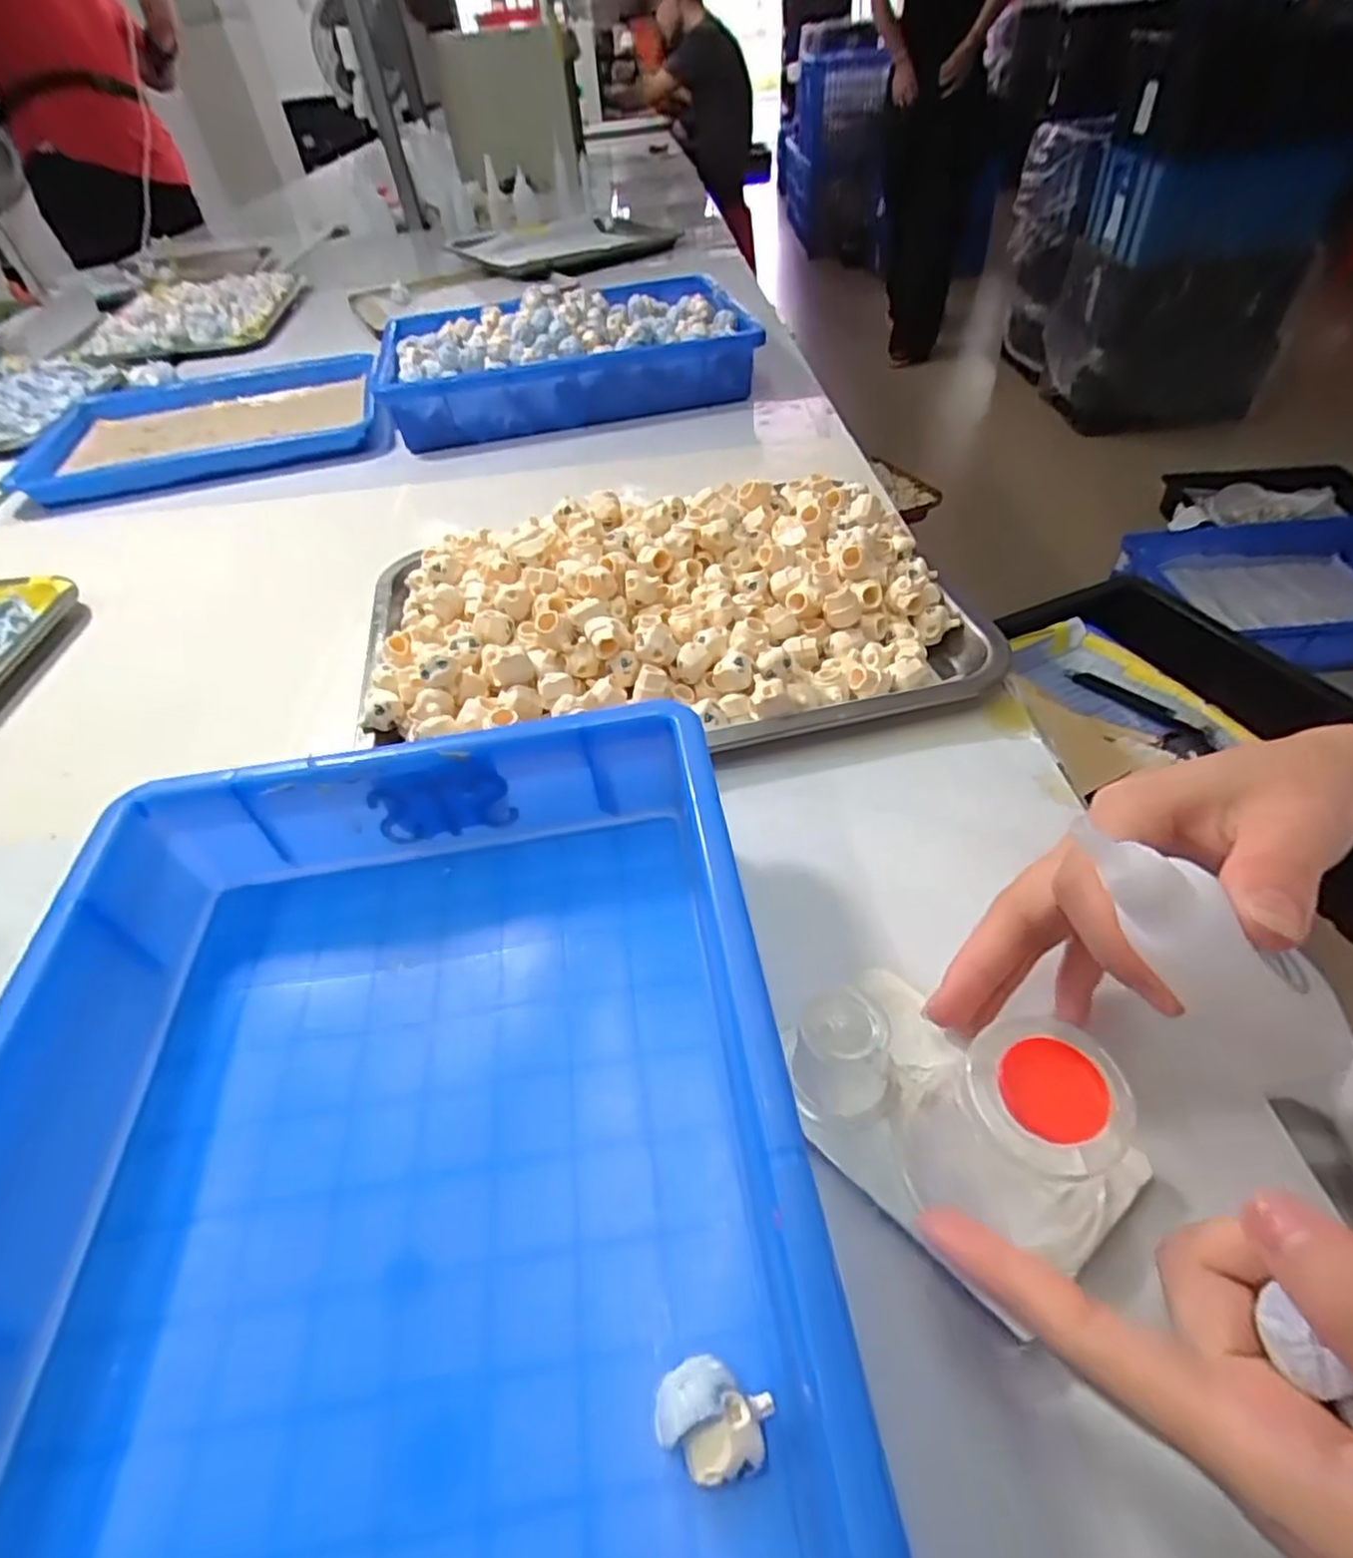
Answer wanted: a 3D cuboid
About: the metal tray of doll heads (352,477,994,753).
[{"bbox_3d":[-0.012,-0.103,0.426,0.337,0.054,0.227,-11,47,-5],"label":"metal tray of doll heads"}]

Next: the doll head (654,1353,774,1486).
[{"bbox_3d":[0.009,0.165,0.184,0.027,0.025,0.022,17,51,20],"label":"doll head"}]

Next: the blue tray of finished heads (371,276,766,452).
[{"bbox_3d":[-0.119,-0.451,0.758,0.365,0.075,0.231,-10,47,-4],"label":"blue tray of finished heads"}]

